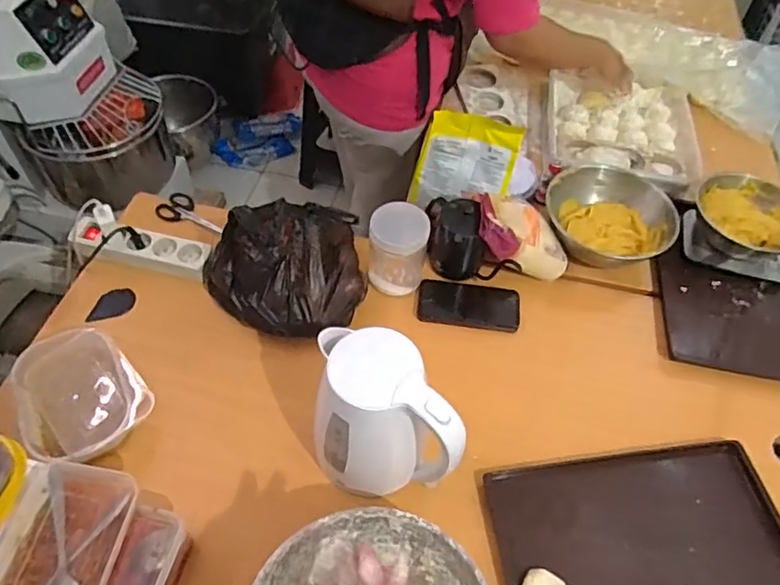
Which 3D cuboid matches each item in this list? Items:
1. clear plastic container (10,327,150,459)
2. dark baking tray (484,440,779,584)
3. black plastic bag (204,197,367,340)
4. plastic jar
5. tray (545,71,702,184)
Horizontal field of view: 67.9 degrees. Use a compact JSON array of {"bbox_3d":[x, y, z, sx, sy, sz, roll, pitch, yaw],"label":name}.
[{"bbox_3d":[-0.426,0.141,0.786,0.151,0.059,0.179,-37,64,-26],"label":"clear plastic container"},{"bbox_3d":[0.325,0.324,0.731,0.363,0.022,0.240,-5,54,-8],"label":"dark baking tray"},{"bbox_3d":[-0.151,-0.037,0.862,0.235,0.171,0.165,-16,56,-15],"label":"black plastic bag"},{"bbox_3d":[0.012,-0.065,0.919,0.088,0.132,0.080,10,54,4],"label":"plastic jar"},{"bbox_3d":[0.474,-0.346,1.205,0.296,0.044,0.365,9,54,3],"label":"tray"}]

